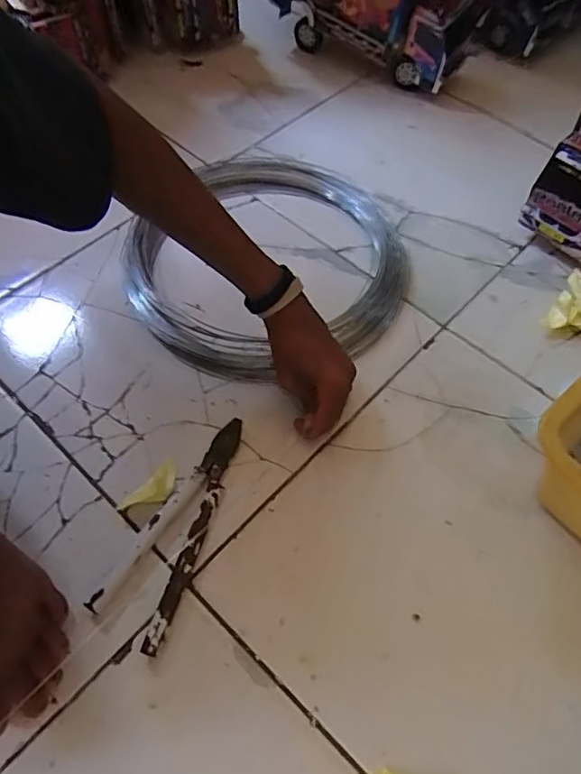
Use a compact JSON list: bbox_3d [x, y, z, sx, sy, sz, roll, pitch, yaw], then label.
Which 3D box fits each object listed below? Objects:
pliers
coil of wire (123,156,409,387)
[{"bbox_3d":[-0.093,0.126,0.507,0.073,0.021,0.210,26,63,14],"label":"pliers"},{"bbox_3d":[-0.019,-0.158,0.670,0.322,0.034,0.346,0,60,0],"label":"coil of wire"}]

